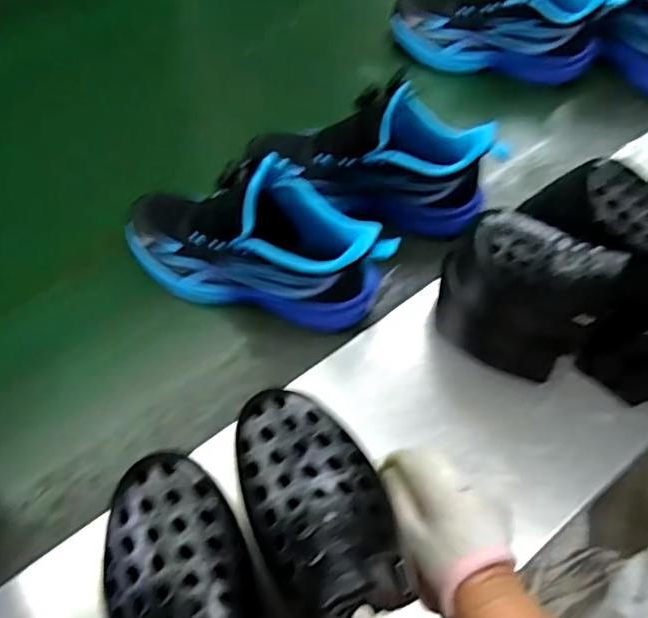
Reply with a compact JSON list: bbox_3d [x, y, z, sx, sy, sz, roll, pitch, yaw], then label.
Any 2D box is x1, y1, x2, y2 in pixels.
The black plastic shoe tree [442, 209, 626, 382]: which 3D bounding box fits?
[{"bbox_3d":[0.165,-0.008,0.508,0.132,0.149,0.063,29,64,13],"label":"black plastic shoe tree"}]

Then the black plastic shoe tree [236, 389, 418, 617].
[{"bbox_3d":[-0.004,0.106,0.334,0.082,0.047,0.137,-12,62,-9],"label":"black plastic shoe tree"}]

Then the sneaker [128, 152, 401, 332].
[{"bbox_3d":[-0.069,-0.067,0.541,0.253,0.142,0.089,12,61,4],"label":"sneaker"}]

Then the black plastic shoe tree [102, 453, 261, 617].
[{"bbox_3d":[-0.080,0.146,0.315,0.077,0.049,0.137,-17,63,-11],"label":"black plastic shoe tree"}]

